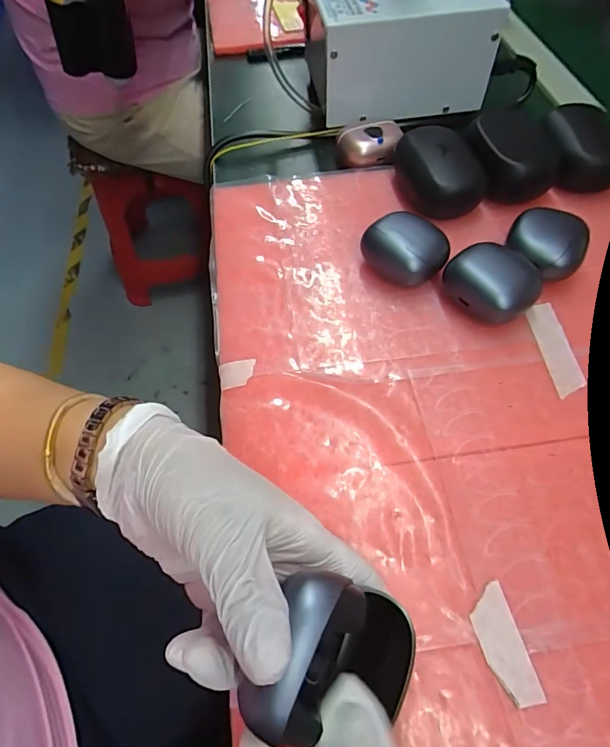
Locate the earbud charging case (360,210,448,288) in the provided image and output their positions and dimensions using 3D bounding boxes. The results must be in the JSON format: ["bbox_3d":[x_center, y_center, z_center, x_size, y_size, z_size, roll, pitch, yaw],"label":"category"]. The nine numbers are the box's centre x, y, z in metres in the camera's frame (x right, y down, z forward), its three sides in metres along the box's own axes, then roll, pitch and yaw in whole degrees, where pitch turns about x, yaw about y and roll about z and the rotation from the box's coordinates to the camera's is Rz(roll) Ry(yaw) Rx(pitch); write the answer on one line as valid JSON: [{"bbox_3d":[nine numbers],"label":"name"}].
[{"bbox_3d":[0.070,-0.085,0.314,0.054,0.031,0.041,35,65,21],"label":"earbud charging case"}]

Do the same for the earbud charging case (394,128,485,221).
[{"bbox_3d":[0.104,-0.164,0.360,0.052,0.032,0.082,-13,58,-7],"label":"earbud charging case"}]

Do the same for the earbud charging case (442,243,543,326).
[{"bbox_3d":[0.123,-0.058,0.297,0.056,0.028,0.051,38,66,22],"label":"earbud charging case"}]

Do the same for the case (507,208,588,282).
[{"bbox_3d":[0.166,-0.089,0.307,0.049,0.026,0.041,30,63,19],"label":"case"}]

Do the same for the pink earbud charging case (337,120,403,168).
[{"bbox_3d":[0.057,-0.206,0.399,0.054,0.021,0.039,3,58,3],"label":"pink earbud charging case"}]

